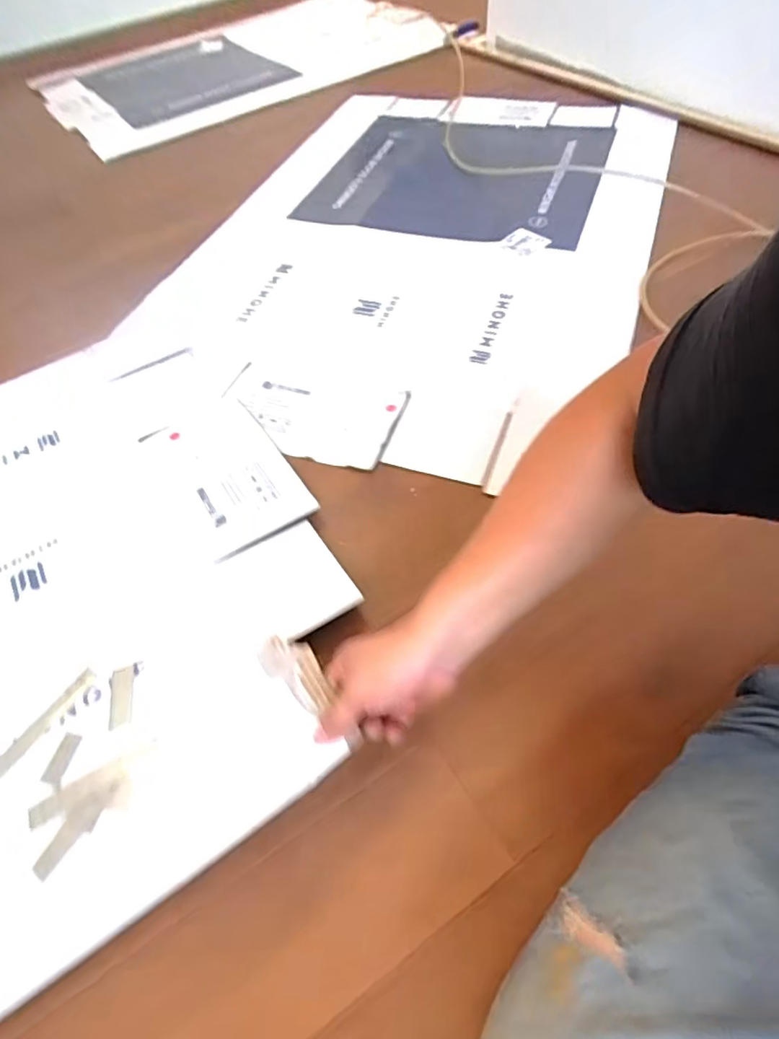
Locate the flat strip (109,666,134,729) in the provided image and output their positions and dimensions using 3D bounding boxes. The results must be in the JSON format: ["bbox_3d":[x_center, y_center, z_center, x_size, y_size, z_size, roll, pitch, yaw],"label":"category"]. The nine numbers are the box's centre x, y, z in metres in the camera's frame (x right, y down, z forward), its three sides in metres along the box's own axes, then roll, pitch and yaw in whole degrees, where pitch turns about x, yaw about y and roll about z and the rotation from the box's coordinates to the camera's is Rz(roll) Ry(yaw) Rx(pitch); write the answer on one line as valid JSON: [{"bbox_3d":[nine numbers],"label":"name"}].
[{"bbox_3d":[-0.262,0.173,0.552,0.024,0.008,0.059,-16,55,-5],"label":"flat strip"}]

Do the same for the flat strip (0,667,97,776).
[{"bbox_3d":[-0.340,0.198,0.555,0.018,0.009,0.120,30,63,24],"label":"flat strip"}]

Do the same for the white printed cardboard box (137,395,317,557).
[{"bbox_3d":[-0.211,-0.063,0.735,0.146,0.020,0.261,-32,58,-17],"label":"white printed cardboard box"}]

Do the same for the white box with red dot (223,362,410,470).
[{"bbox_3d":[-0.117,-0.154,0.797,0.252,0.012,0.150,14,57,15],"label":"white box with red dot"}]

